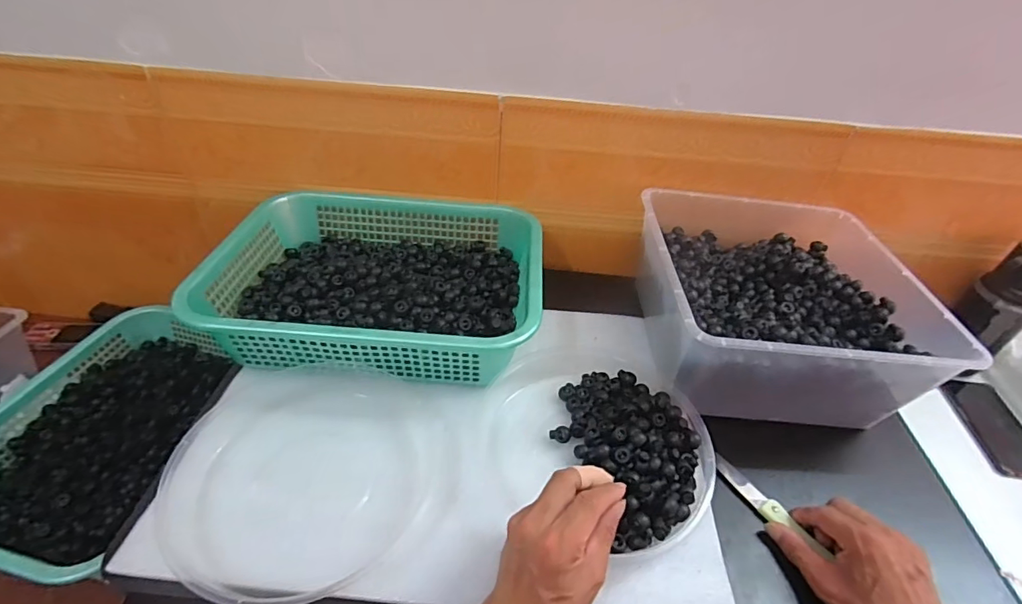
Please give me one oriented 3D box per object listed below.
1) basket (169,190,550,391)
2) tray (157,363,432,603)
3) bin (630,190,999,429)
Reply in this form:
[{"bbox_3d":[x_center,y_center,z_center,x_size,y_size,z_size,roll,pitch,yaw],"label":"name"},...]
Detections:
[{"bbox_3d":[-0.158,-0.033,0.618,0.378,0.081,0.286,5,39,0],"label":"basket"},{"bbox_3d":[-0.198,0.159,0.463,0.223,0.036,0.234,3,39,-3],"label":"tray"},{"bbox_3d":[0.313,-0.005,0.602,0.294,0.120,0.300,3,39,-3],"label":"bin"}]

